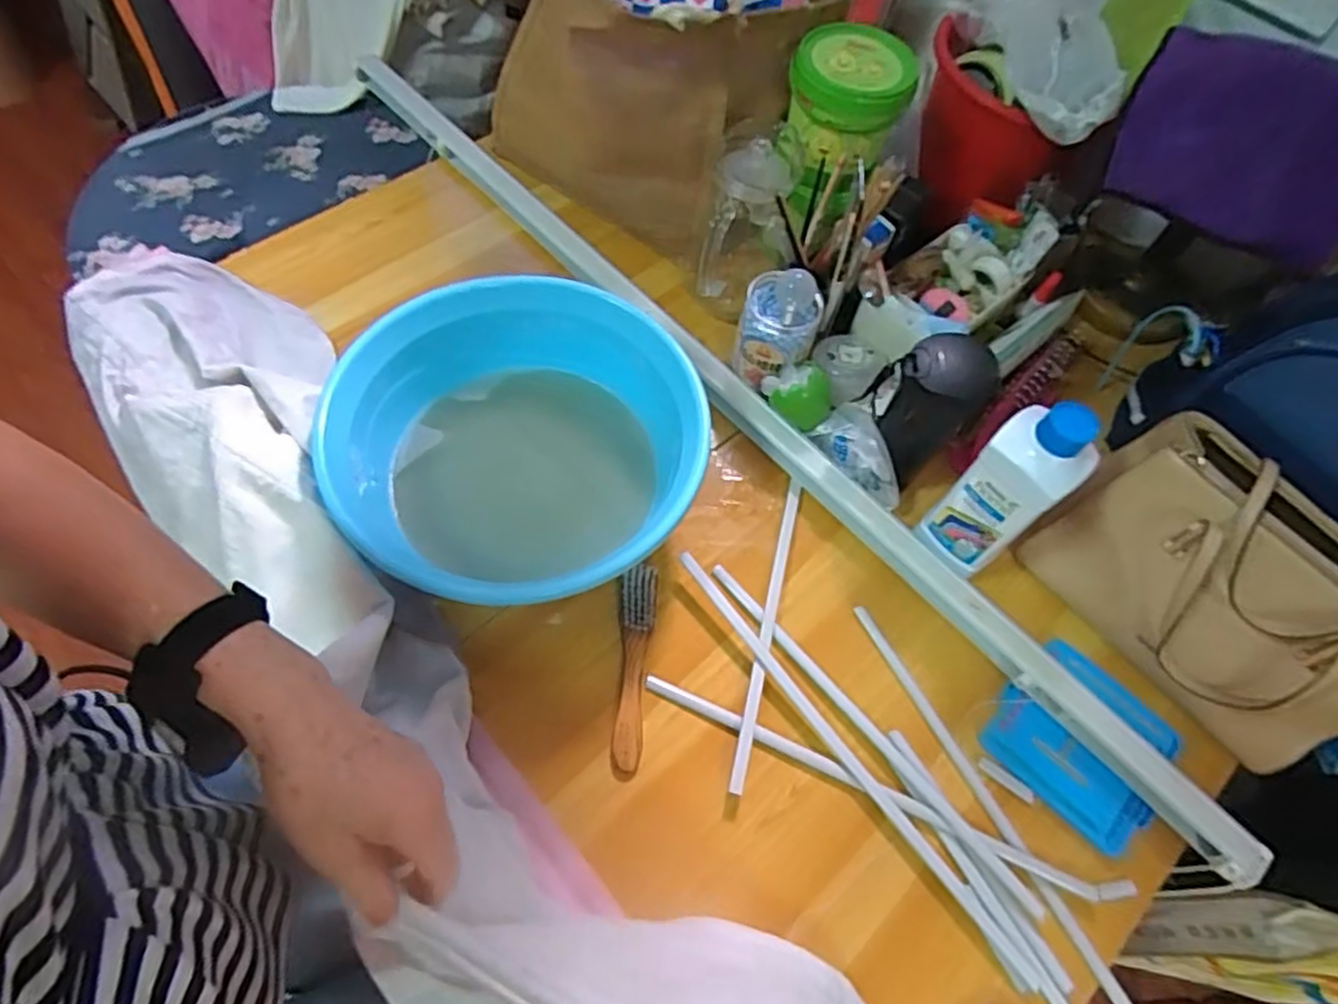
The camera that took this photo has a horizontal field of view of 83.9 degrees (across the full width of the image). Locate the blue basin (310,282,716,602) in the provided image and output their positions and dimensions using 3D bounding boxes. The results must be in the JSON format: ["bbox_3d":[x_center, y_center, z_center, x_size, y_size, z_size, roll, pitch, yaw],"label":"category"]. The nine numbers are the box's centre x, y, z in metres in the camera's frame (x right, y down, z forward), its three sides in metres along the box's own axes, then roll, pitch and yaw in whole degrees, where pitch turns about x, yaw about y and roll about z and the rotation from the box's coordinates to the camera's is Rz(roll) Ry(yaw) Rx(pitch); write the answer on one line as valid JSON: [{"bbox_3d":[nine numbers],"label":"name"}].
[{"bbox_3d":[-0.160,-0.048,0.753,0.337,0.134,0.345,2,62,-4],"label":"blue basin"}]

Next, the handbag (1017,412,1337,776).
[{"bbox_3d":[0.511,0.084,0.700,0.114,0.194,0.306,-31,69,-20],"label":"handbag"}]

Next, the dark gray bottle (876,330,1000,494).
[{"bbox_3d":[0.269,-0.090,0.779,0.077,0.176,0.085,40,65,15],"label":"dark gray bottle"}]

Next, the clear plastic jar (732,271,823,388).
[{"bbox_3d":[0.120,-0.189,0.831,0.083,0.105,0.076,12,62,1],"label":"clear plastic jar"}]

